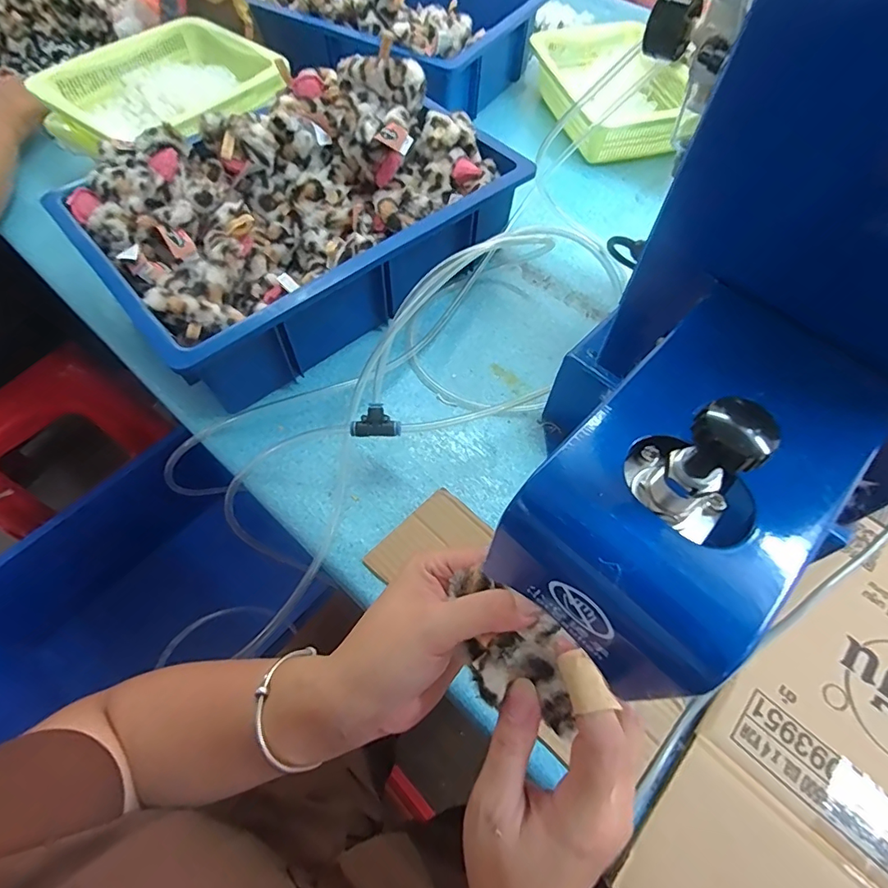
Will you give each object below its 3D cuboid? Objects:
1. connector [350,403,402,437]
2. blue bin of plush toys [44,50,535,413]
[{"bbox_3d":[-0.063,-0.021,0.459,0.044,0.014,0.030,2,82,3],"label":"connector"},{"bbox_3d":[-0.157,-0.261,0.558,0.429,0.152,0.286,-38,67,-20],"label":"blue bin of plush toys"}]

